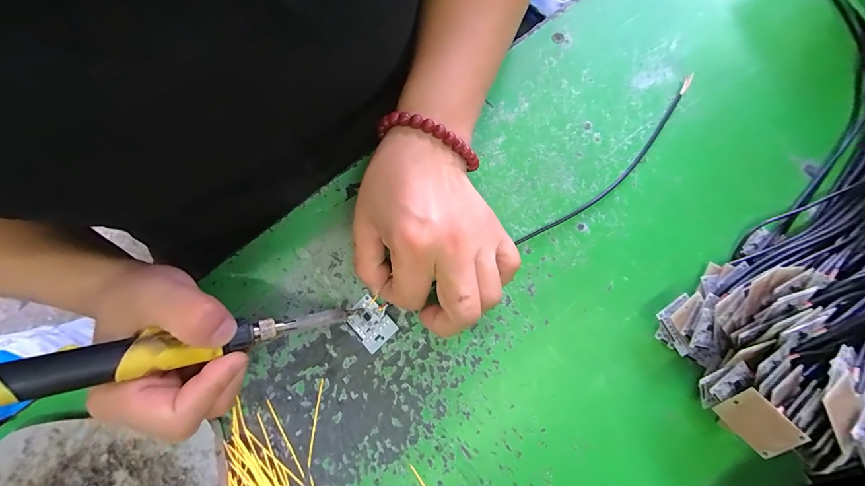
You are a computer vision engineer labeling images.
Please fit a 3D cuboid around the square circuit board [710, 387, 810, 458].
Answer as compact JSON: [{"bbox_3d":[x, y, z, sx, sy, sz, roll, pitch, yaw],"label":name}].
[{"bbox_3d":[0.178,0.099,0.202,0.033,0.004,0.025,51,127,22],"label":"square circuit board"}]

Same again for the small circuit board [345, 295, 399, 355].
[{"bbox_3d":[-0.043,0.054,0.247,0.025,0.009,0.032,-42,80,-8],"label":"small circuit board"}]

